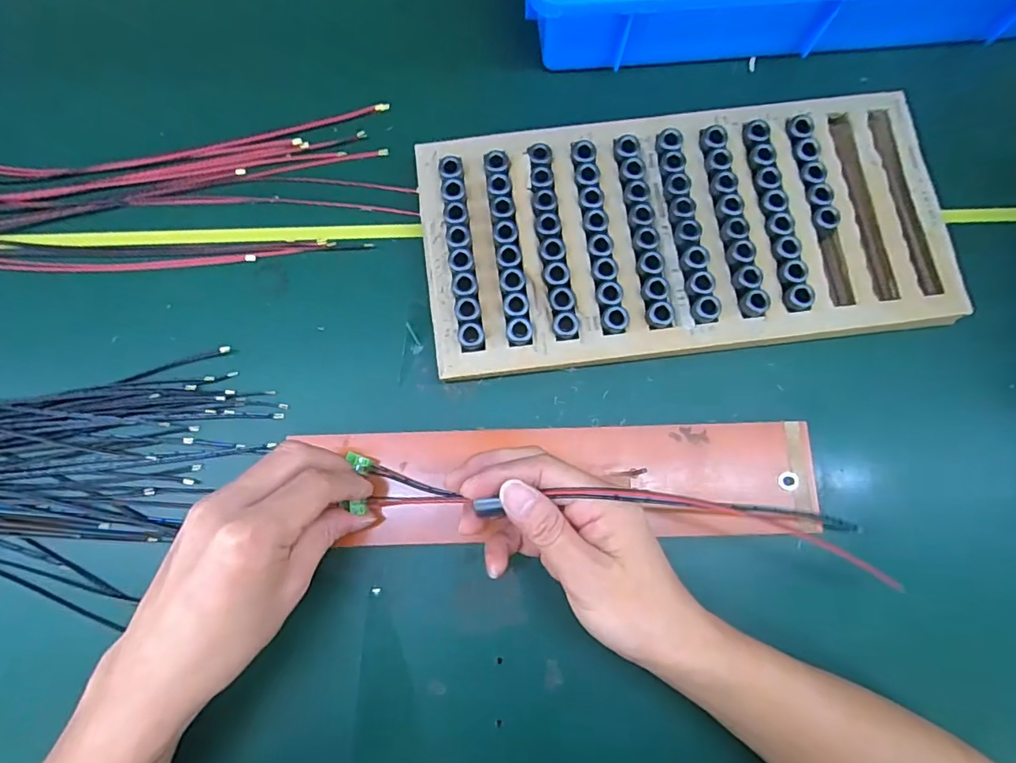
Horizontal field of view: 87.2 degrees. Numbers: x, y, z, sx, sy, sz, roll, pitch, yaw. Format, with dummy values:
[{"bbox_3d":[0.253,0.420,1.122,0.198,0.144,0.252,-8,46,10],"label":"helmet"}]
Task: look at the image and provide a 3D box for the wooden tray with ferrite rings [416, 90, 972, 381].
[{"bbox_3d":[0.121,-0.105,0.380,0.353,0.036,0.174,-6,79,-2],"label":"wooden tray with ferrite rings"}]

